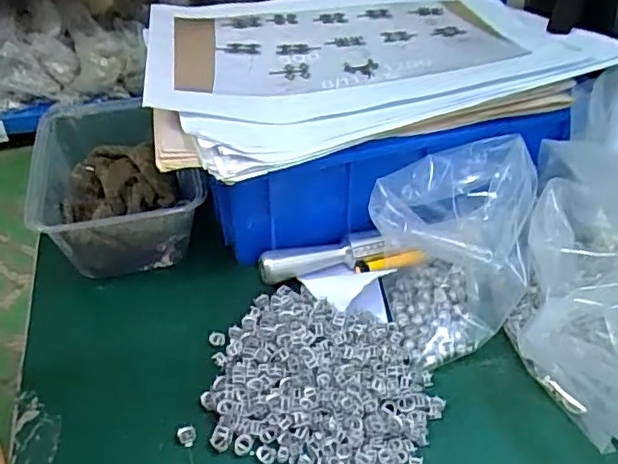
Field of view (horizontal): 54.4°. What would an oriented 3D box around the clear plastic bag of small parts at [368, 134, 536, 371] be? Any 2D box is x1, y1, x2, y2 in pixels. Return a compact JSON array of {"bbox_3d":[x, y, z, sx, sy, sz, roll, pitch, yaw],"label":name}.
[{"bbox_3d":[0.094,0.009,0.371,0.101,0.084,0.102,-12,39,-12],"label":"clear plastic bag of small parts"}]

